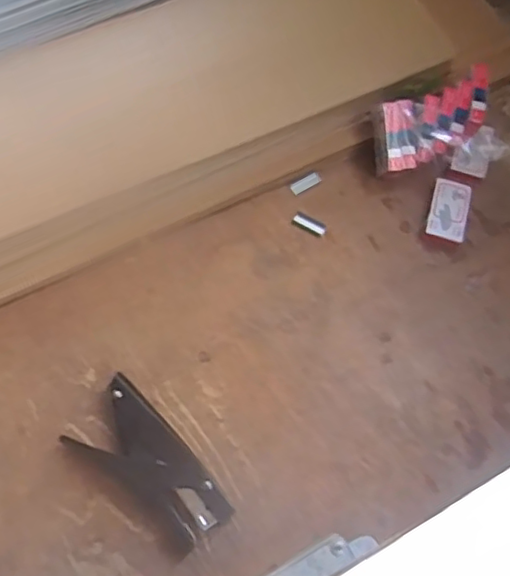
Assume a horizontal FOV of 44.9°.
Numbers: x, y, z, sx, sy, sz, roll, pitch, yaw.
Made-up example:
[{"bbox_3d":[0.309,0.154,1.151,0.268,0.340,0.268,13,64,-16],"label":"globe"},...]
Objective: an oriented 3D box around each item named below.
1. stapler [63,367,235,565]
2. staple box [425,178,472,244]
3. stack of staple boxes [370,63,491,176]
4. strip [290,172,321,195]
[{"bbox_3d":[-0.088,0.150,0.520,0.147,0.027,0.069,42,71,14],"label":"stapler"},{"bbox_3d":[0.200,-0.078,0.639,0.039,0.013,0.069,15,67,3],"label":"staple box"},{"bbox_3d":[0.187,-0.174,0.653,0.144,0.055,0.079,-28,71,-14],"label":"stack of staple boxes"},{"bbox_3d":[0.054,-0.111,0.654,0.034,0.004,0.012,-29,71,-14],"label":"strip"}]

